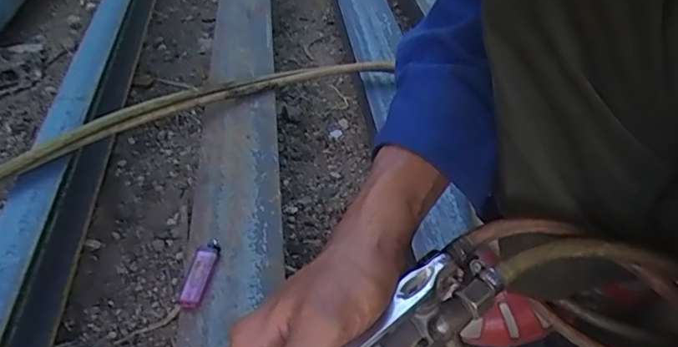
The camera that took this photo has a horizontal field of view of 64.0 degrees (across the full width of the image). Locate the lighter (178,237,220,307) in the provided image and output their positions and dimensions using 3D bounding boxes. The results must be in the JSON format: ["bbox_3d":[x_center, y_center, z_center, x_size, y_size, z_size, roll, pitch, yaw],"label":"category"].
[{"bbox_3d":[-0.136,0.096,0.531,0.022,0.012,0.075,5,40,5],"label":"lighter"}]

